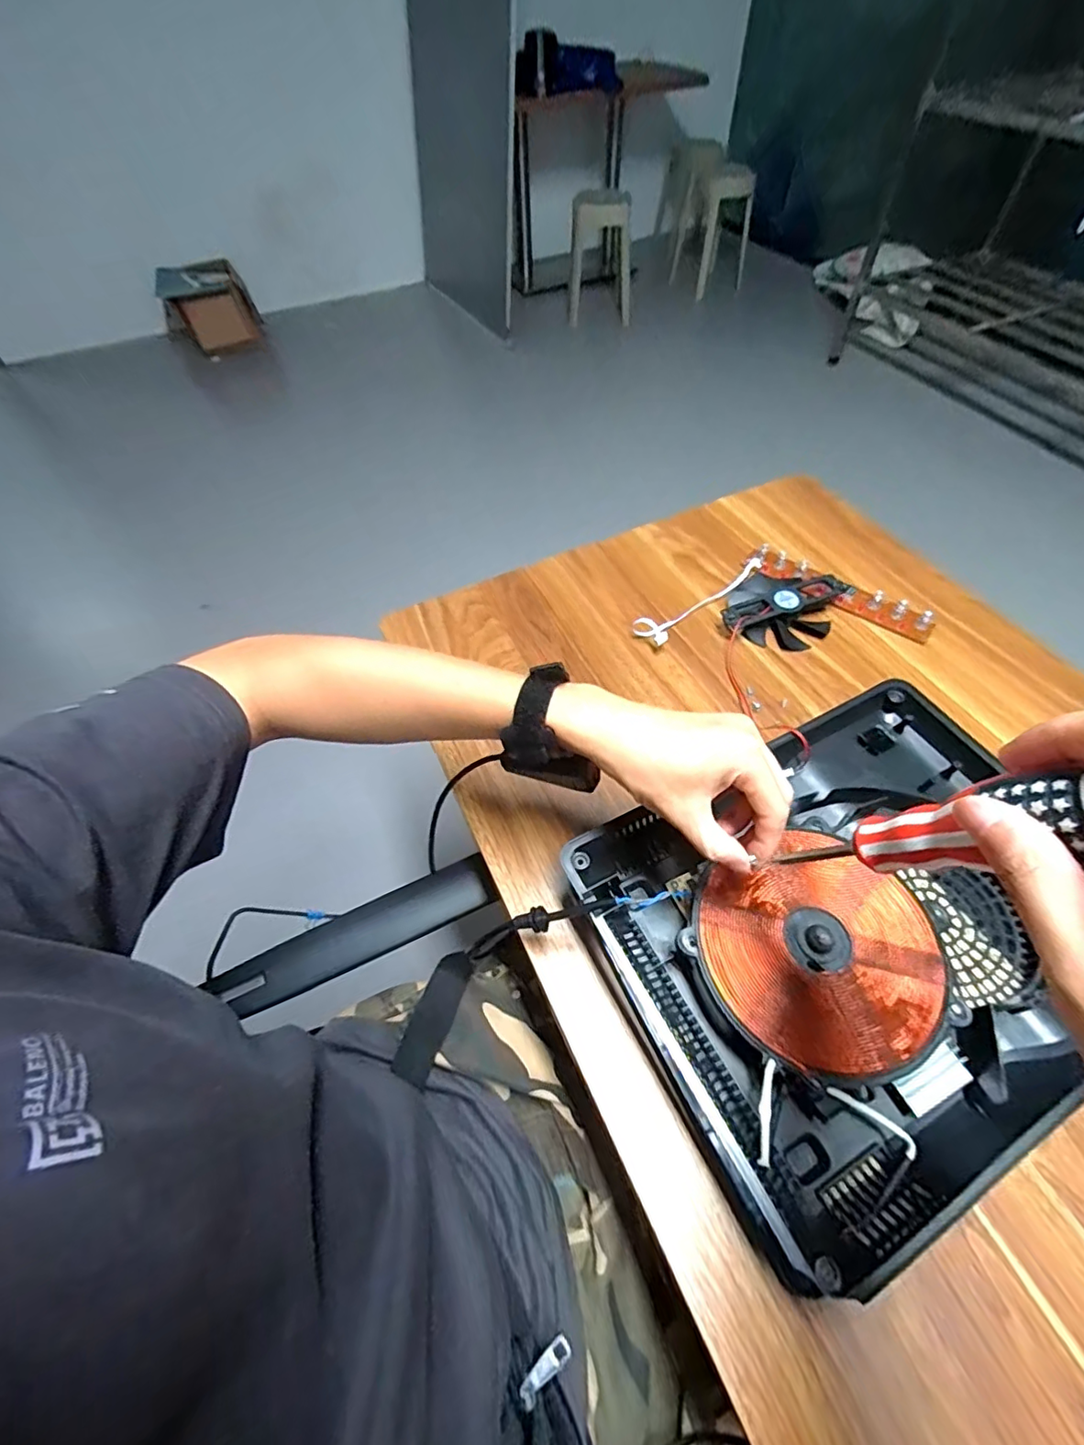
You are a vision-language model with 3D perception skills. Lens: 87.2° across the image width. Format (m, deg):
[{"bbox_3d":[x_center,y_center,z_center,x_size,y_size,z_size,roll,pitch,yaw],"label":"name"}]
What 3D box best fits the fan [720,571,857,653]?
[{"bbox_3d":[0.260,-0.122,0.608,0.109,0.028,0.117,21,58,16],"label":"fan"}]

